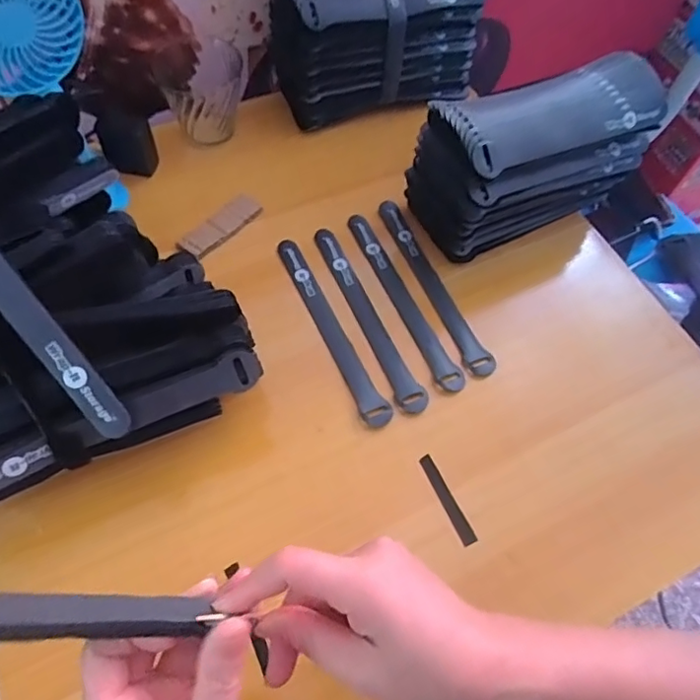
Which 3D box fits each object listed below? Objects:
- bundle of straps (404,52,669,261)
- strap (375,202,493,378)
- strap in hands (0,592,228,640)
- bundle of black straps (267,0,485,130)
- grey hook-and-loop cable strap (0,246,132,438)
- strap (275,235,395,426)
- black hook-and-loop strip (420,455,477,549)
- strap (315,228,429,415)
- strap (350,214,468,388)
[{"bbox_3d":[0.169,-0.177,0.502,0.225,0.134,0.086,-25,67,-15],"label":"bundle of straps"},{"bbox_3d":[0.074,-0.062,0.511,0.024,0.004,0.200,-21,64,-12],"label":"strap"},{"bbox_3d":[-0.152,0.111,0.235,0.182,0.018,0.018,11,61,-19],"label":"strap in hands"},{"bbox_3d":[0.038,-0.337,0.601,0.232,0.118,0.099,-20,66,-13],"label":"bundle of black straps"},{"bbox_3d":[-0.202,-0.032,0.336,0.024,0.016,0.204,-38,94,-20],"label":"grey hook-and-loop cable strap"},{"bbox_3d":[-0.017,-0.021,0.481,0.023,0.004,0.199,-22,63,-12],"label":"strap"},{"bbox_3d":[0.073,0.112,0.417,0.011,0.004,0.070,-26,68,-4],"label":"black hook-and-loop strip"},{"bbox_3d":[0.015,-0.032,0.489,0.024,0.004,0.200,-19,63,-12],"label":"strap"},{"bbox_3d":[0.046,-0.048,0.499,0.023,0.005,0.200,-21,63,-14],"label":"strap"}]

